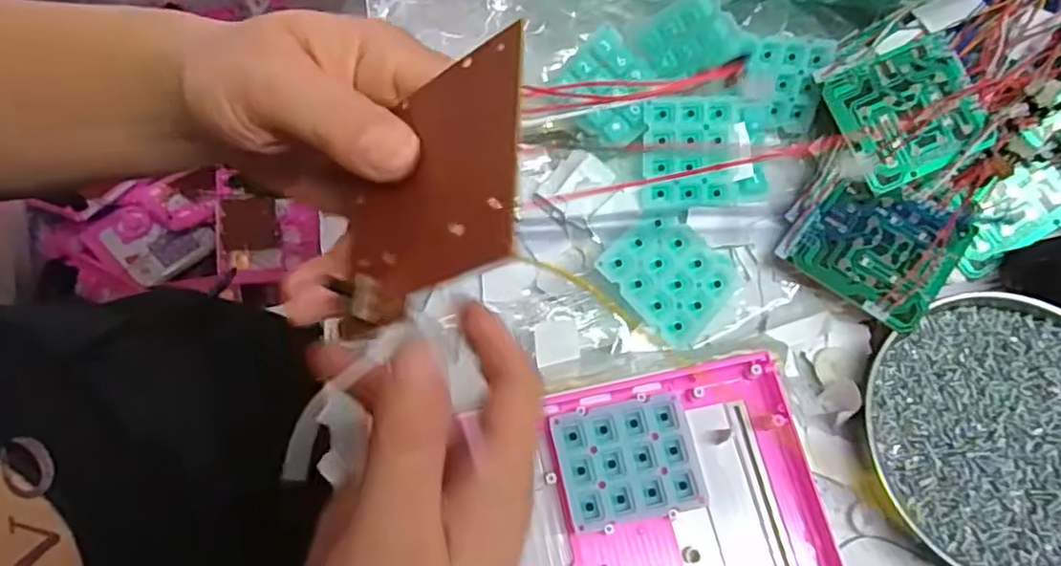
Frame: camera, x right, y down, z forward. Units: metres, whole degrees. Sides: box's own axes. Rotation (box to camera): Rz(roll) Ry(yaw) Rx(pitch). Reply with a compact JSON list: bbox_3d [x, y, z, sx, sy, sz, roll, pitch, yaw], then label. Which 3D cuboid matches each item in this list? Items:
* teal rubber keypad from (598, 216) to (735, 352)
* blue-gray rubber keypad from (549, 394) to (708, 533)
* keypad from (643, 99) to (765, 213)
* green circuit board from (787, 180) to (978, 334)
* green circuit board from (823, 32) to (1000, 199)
[{"bbox_3d":[0.069,-0.004,0.330,0.050,0.004,0.059,-43,90,-14],"label":"teal rubber keypad"},{"bbox_3d":[0.042,0.079,0.297,0.058,0.012,0.048,-12,71,-3],"label":"blue-gray rubber keypad"},{"bbox_3d":[0.096,-0.070,0.362,0.069,0.014,0.056,-4,100,-9],"label":"keypad"},{"bbox_3d":[0.179,-0.019,0.341,0.071,0.007,0.069,37,78,18],"label":"green circuit board"},{"bbox_3d":[0.199,-0.089,0.354,0.067,0.004,0.068,-22,82,2],"label":"green circuit board"}]

